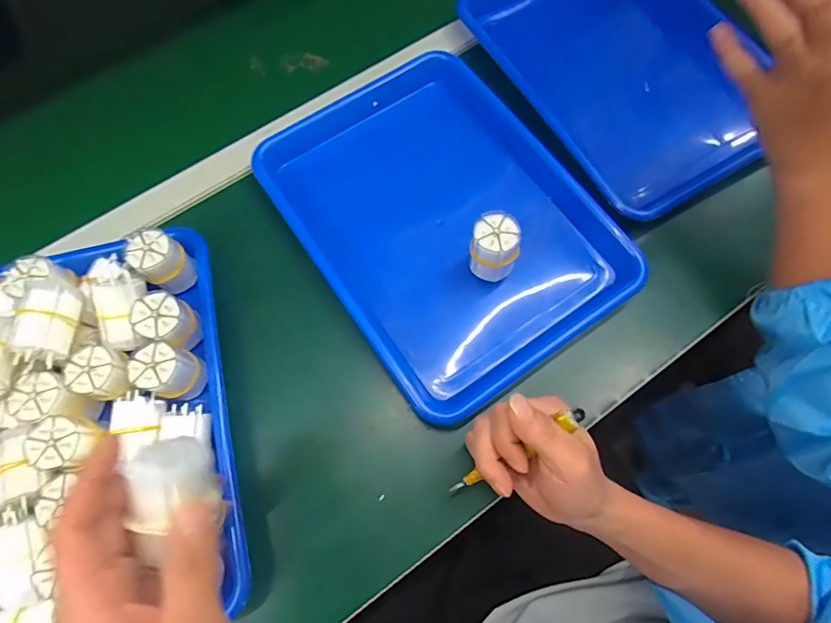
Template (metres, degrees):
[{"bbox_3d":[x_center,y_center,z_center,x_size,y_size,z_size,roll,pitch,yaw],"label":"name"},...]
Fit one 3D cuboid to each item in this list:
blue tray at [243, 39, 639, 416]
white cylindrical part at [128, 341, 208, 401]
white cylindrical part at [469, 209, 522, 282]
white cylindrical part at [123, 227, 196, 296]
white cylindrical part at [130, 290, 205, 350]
[{"bbox_3d":[0.023,-0.087,0.453,0.242,0.047,0.327,-33,74,-12],"label":"blue tray"},{"bbox_3d":[-0.200,0.049,0.379,0.036,0.050,0.039,0,71,-1],"label":"white cylindrical part"},{"bbox_3d":[0.068,-0.052,0.412,0.040,0.074,0.040,0,71,-1],"label":"white cylindrical part"},{"bbox_3d":[-0.222,-0.045,0.409,0.040,0.049,0.037,0,71,-1],"label":"white cylindrical part"},{"bbox_3d":[-0.205,0.008,0.385,0.039,0.043,0.038,0,71,-1],"label":"white cylindrical part"}]

